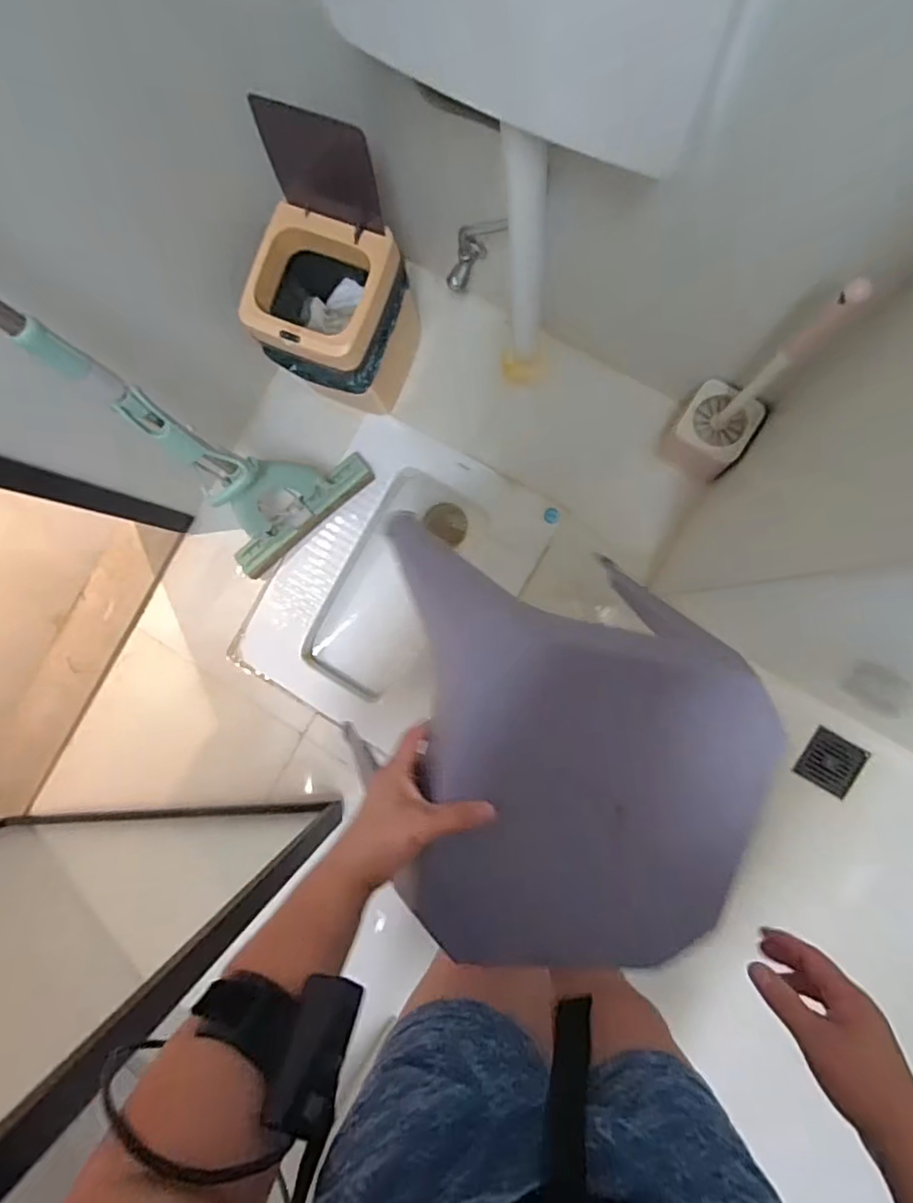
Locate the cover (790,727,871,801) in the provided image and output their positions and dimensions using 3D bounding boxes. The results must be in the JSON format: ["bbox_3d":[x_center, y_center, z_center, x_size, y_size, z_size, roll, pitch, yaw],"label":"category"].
[{"bbox_3d":[0.693,0.298,1.055,0.096,0.009,0.102,28,106,14],"label":"cover"}]

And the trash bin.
[{"bbox_3d":[-0.196,-0.502,0.947,0.215,0.395,0.273,20,93,7],"label":"trash bin"}]

